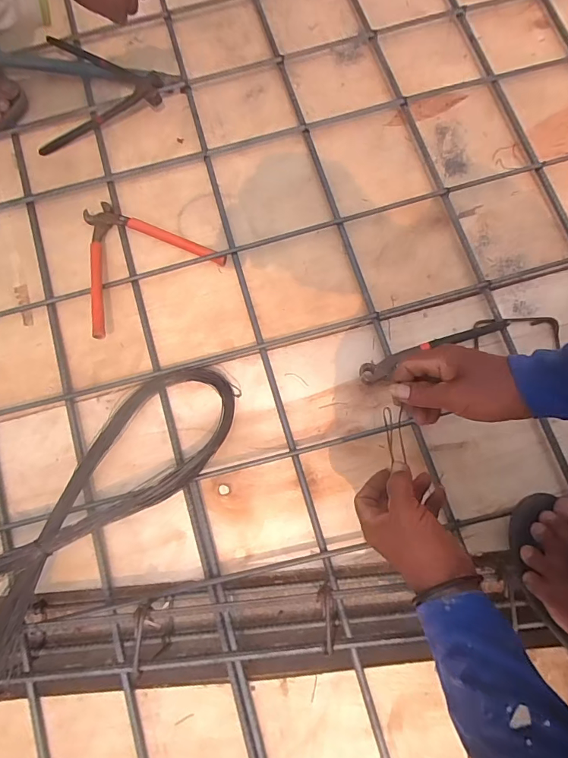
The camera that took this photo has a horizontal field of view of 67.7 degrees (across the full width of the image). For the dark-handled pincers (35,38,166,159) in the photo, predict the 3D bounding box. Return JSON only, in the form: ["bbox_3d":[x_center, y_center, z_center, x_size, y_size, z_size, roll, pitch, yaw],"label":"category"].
[{"bbox_3d":[-0.315,-0.484,0.698,0.218,0.033,0.186,-18,77,-5],"label":"dark-handled pincers"}]

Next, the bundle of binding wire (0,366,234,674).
[{"bbox_3d":[-0.227,0.140,0.527,0.136,0.080,0.407,43,80,9],"label":"bundle of binding wire"}]

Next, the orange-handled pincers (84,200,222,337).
[{"bbox_3d":[-0.227,-0.187,0.617,0.208,0.035,0.187,-37,80,-9],"label":"orange-handled pincers"}]

